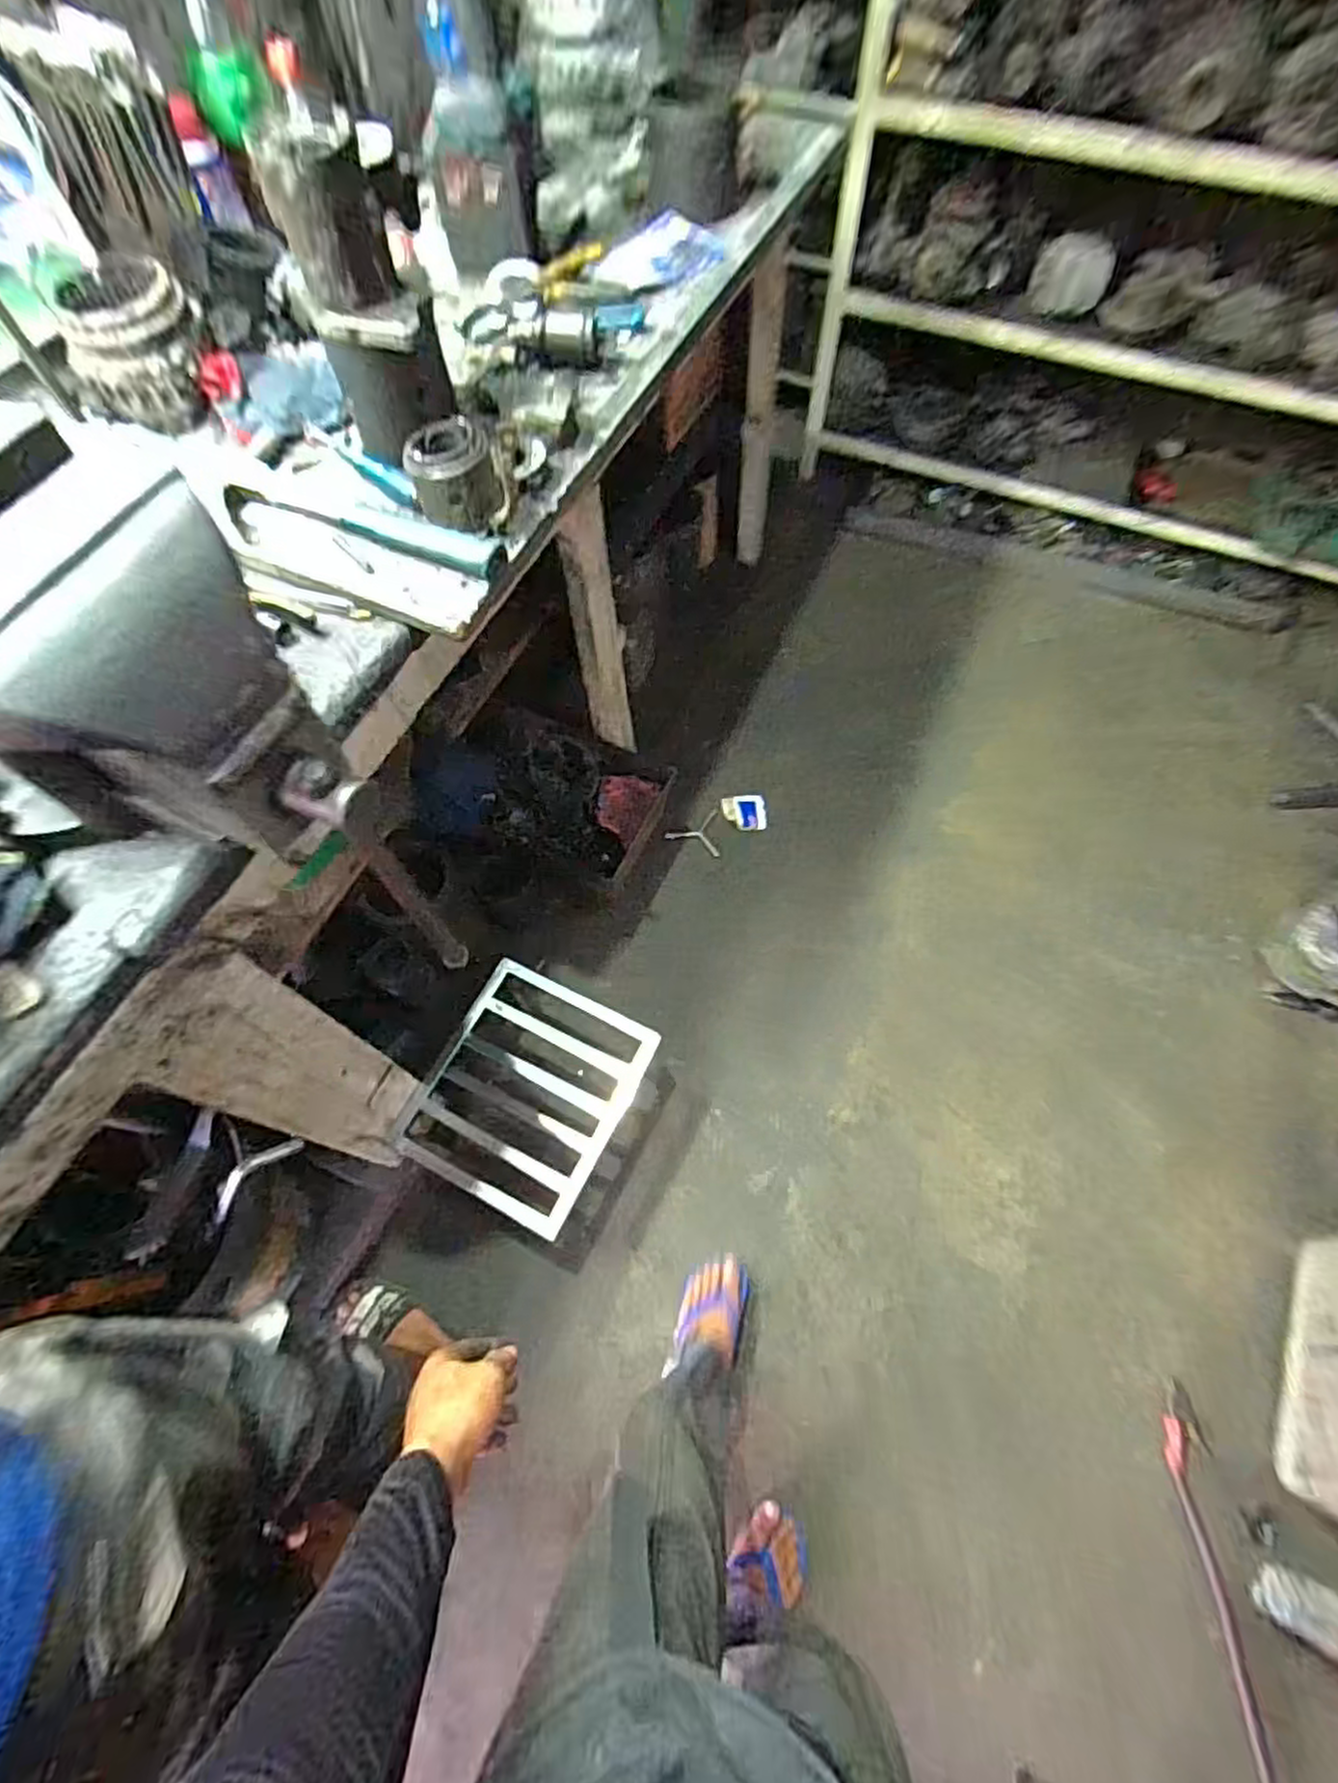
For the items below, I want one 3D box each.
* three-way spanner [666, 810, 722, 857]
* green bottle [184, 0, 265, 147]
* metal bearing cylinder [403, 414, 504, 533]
[{"bbox_3d":[0.050,-0.128,1.589,0.116,0.021,0.108,-1,64,-2],"label":"three-way spanner"},{"bbox_3d":[-0.487,-0.913,0.796,0.058,0.141,0.050,-6,42,-5],"label":"green bottle"},{"bbox_3d":[-0.212,-0.411,0.730,0.080,0.073,0.093,-10,64,-4],"label":"metal bearing cylinder"}]

